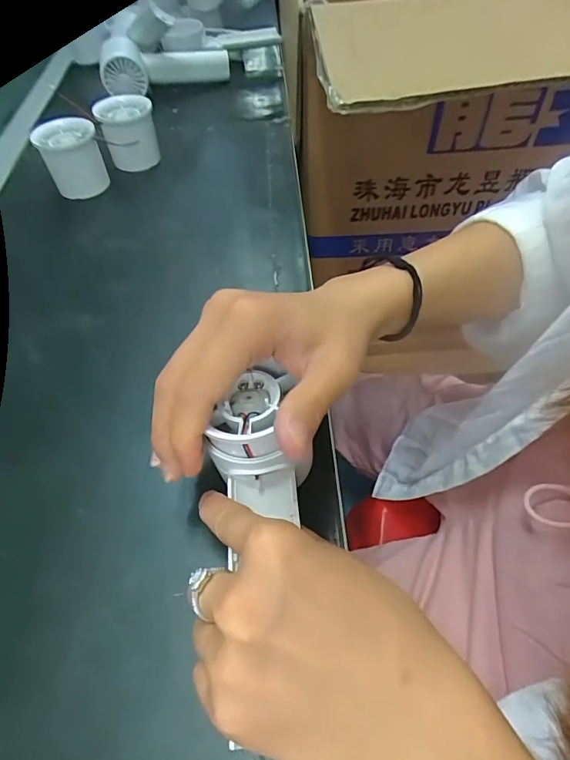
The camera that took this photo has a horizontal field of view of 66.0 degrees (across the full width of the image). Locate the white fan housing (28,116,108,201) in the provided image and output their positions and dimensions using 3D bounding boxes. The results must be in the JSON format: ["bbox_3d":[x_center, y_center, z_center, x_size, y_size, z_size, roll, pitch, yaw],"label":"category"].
[{"bbox_3d":[-0.202,-0.212,0.420,0.053,0.057,0.052,-20,59,-9],"label":"white fan housing"}]

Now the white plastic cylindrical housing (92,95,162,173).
[{"bbox_3d":[-0.156,-0.246,0.441,0.050,0.058,0.045,-18,59,-8],"label":"white plastic cylindrical housing"}]

